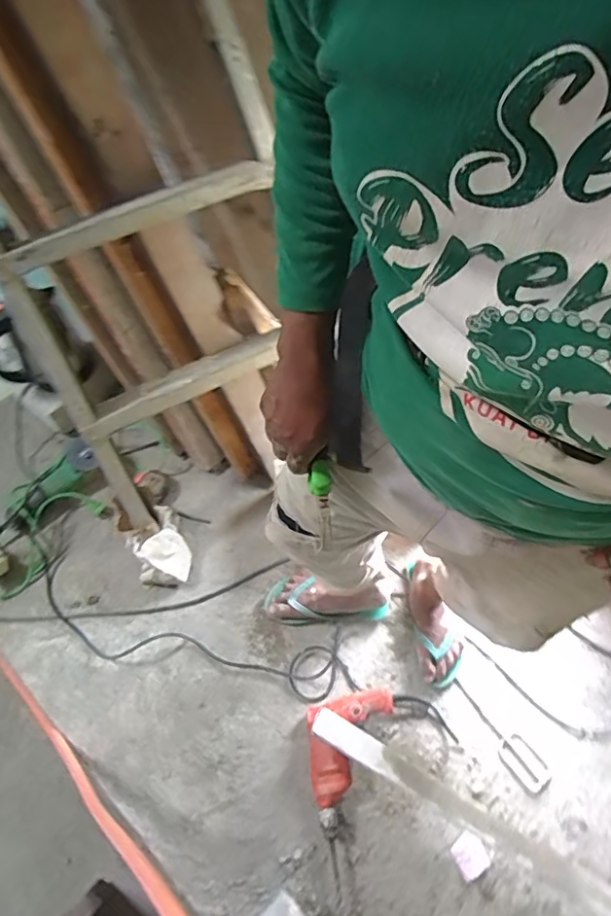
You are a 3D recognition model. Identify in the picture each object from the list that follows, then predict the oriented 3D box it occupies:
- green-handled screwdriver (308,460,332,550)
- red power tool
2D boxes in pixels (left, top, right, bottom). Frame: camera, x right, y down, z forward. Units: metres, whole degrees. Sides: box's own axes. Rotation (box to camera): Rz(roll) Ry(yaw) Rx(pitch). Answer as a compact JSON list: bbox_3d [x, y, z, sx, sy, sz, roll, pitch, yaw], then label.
[{"bbox_3d":[0.016,0.048,0.587,0.022,0.021,0.095,-4,107,-6],"label":"green-handled screwdriver"},{"bbox_3d":[0.062,0.521,1.050,0.129,0.068,0.232,32,65,15],"label":"red power tool"}]

